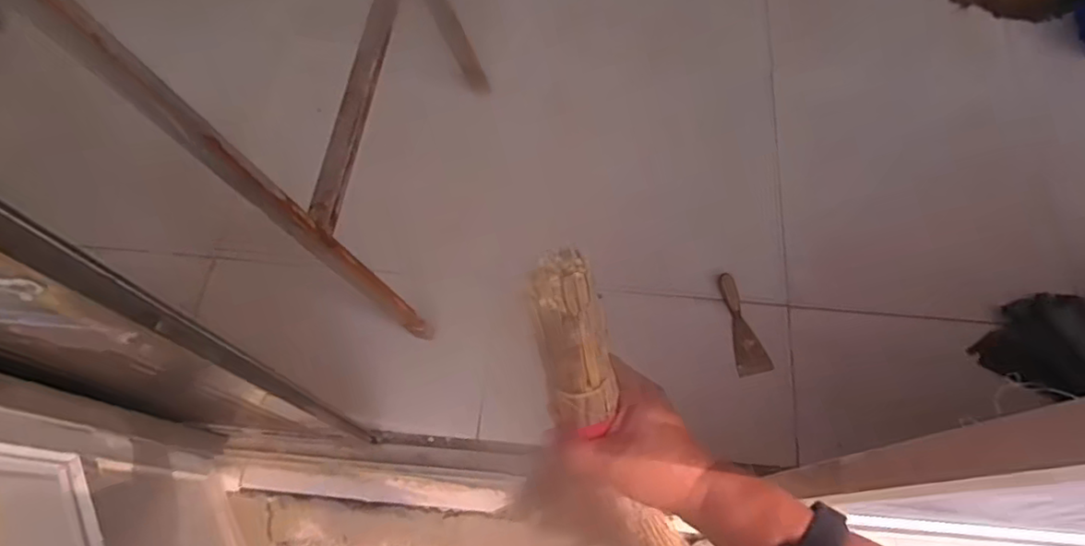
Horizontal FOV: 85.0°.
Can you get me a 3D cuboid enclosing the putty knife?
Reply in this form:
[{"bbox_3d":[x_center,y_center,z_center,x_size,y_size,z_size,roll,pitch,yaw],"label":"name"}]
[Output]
[{"bbox_3d":[0.396,0.102,1.185,0.064,0.026,0.203,-15,83,-8],"label":"putty knife"}]

